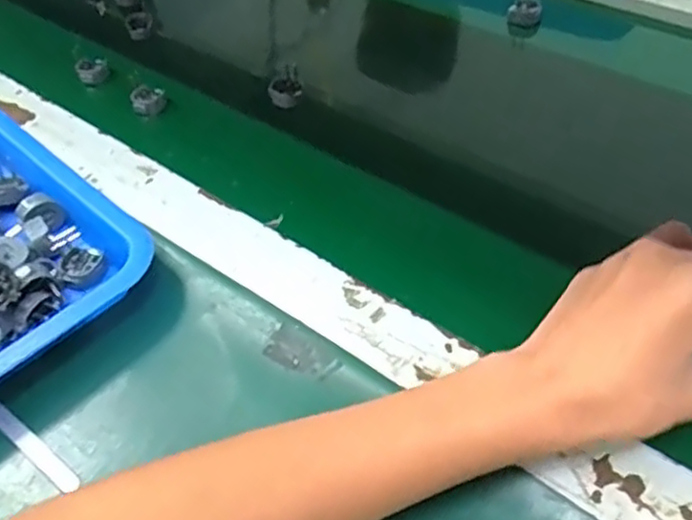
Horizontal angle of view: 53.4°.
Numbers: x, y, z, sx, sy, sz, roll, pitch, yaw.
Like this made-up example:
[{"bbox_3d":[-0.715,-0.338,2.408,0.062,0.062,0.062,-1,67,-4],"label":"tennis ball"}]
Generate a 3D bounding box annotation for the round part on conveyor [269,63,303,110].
[{"bbox_3d":[-0.050,-0.142,0.568,0.026,0.030,0.017,-8,47,-2],"label":"round part on conveyor"}]

